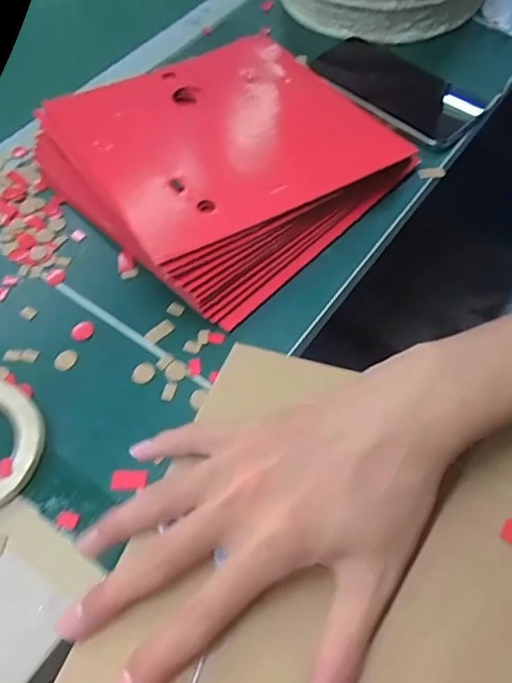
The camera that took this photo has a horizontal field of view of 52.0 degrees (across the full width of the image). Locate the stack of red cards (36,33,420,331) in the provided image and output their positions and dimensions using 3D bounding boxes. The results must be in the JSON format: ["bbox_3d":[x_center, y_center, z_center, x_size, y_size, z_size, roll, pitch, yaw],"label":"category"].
[{"bbox_3d":[-0.025,-0.160,0.429,0.246,0.039,0.256,-39,64,-19],"label":"stack of red cards"}]

